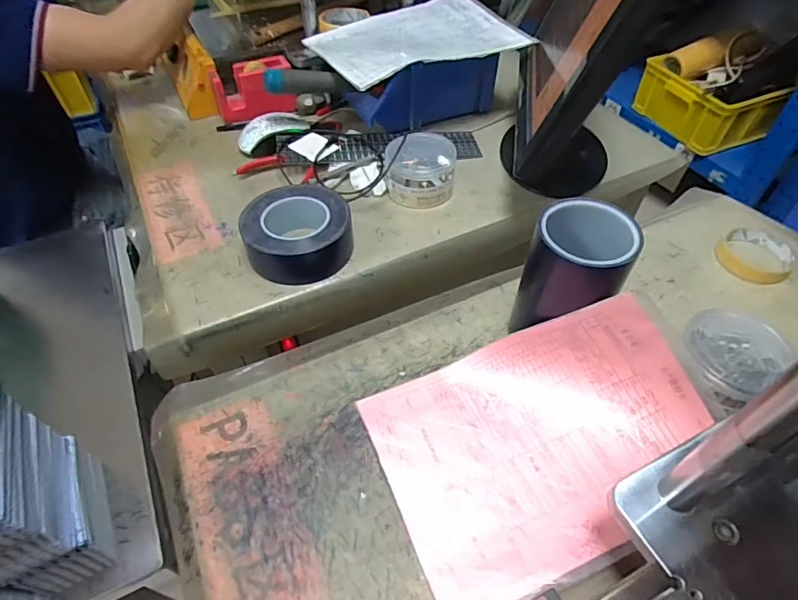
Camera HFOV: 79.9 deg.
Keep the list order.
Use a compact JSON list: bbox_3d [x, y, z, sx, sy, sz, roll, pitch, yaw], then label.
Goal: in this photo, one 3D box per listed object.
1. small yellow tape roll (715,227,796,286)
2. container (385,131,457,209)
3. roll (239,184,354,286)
[{"bbox_3d":[0.448,-0.057,0.595,0.086,0.017,0.081,0,50,0],"label":"small yellow tape roll"},{"bbox_3d":[0.030,-0.182,0.670,0.094,0.066,0.090,0,50,0],"label":"container"},{"bbox_3d":[-0.125,-0.089,0.598,0.129,0.057,0.130,0,50,0],"label":"roll"}]

